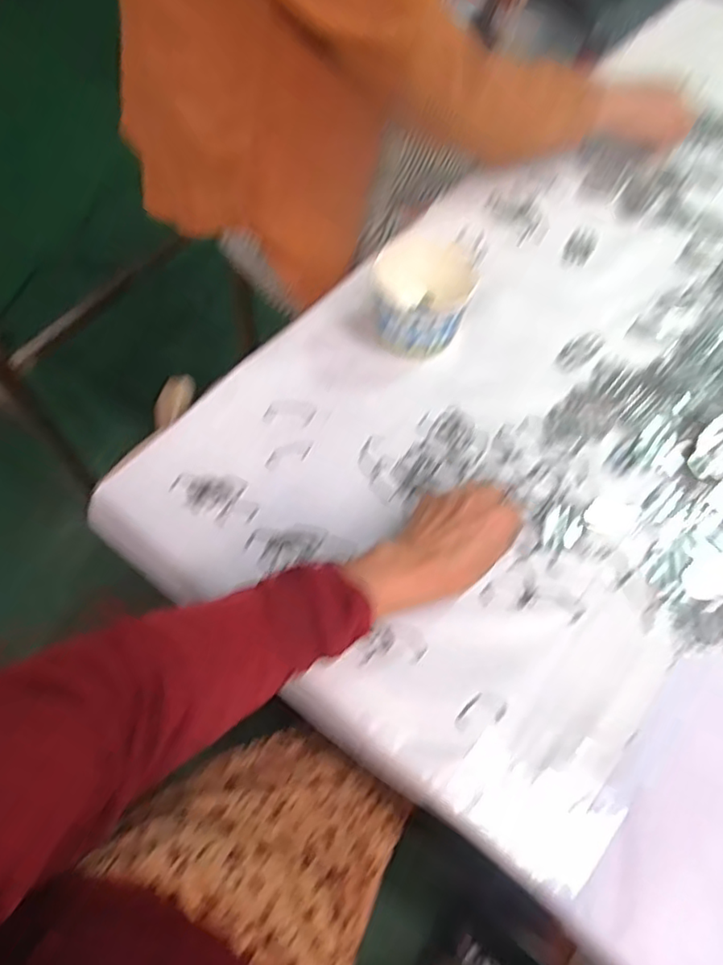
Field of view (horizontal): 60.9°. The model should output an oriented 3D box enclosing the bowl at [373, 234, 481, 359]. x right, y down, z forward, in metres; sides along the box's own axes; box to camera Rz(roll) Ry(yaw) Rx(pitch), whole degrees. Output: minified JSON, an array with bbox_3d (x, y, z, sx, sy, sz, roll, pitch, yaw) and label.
[{"bbox_3d":[0.057,-0.173,0.598,0.091,0.057,0.095,1,60,-1],"label":"bowl"}]

